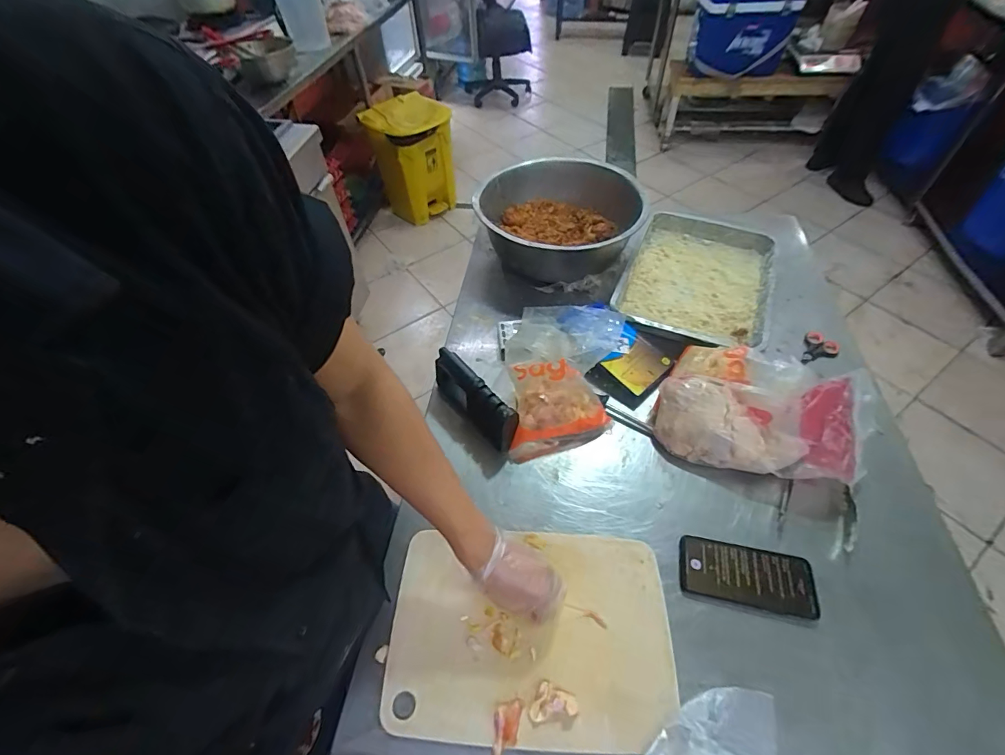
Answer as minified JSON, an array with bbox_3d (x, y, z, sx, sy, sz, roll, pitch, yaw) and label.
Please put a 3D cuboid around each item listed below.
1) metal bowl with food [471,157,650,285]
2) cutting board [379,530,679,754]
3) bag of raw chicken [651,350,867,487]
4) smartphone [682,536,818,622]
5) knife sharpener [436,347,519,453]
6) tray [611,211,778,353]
[{"bbox_3d":[0.117,-0.345,0.975,0.355,0.126,0.312,12,54,11],"label":"metal bowl with food"},{"bbox_3d":[0.035,0.319,0.551,0.345,0.023,0.234,2,54,2],"label":"cutting board"},{"bbox_3d":[0.390,0.056,0.668,0.273,0.142,0.184,29,59,22],"label":"bag of raw chicken"},{"bbox_3d":[0.331,0.269,0.590,0.167,0.007,0.078,9,53,9],"label":"smartphone"},{"bbox_3d":[-0.049,0.036,0.733,0.038,0.091,0.186,-37,60,-24],"label":"knife sharpener"},{"bbox_3d":[0.413,-0.214,0.932,0.289,0.053,0.373,16,55,14],"label":"tray"}]

